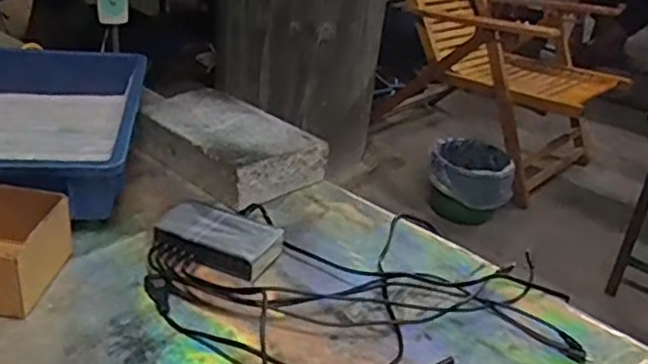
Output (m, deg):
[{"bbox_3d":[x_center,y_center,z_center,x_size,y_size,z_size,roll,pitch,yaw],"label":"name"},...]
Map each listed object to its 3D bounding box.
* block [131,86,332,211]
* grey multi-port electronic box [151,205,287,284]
[{"bbox_3d":[-0.138,-0.053,0.925,0.248,0.062,0.147,26,34,33],"label":"block"},{"bbox_3d":[-0.117,0.064,0.735,0.134,0.034,0.081,13,29,11],"label":"grey multi-port electronic box"}]

